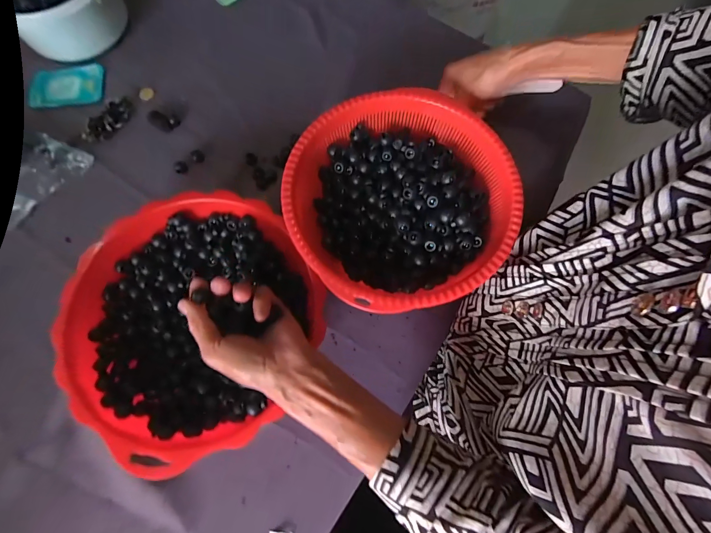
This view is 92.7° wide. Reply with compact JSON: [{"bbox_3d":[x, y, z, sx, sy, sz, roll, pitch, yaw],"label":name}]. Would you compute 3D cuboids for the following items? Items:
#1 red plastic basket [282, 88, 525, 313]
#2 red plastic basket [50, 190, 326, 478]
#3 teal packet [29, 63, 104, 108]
[{"bbox_3d":[0.046,-0.069,0.371,0.229,0.068,0.225,0,73,-1],"label":"red plastic basket"},{"bbox_3d":[-0.159,0.049,0.353,0.236,0.072,0.238,0,75,0],"label":"red plastic basket"},{"bbox_3d":[-0.409,-0.258,0.480,0.100,0.007,0.065,-7,73,-3],"label":"teal packet"}]

